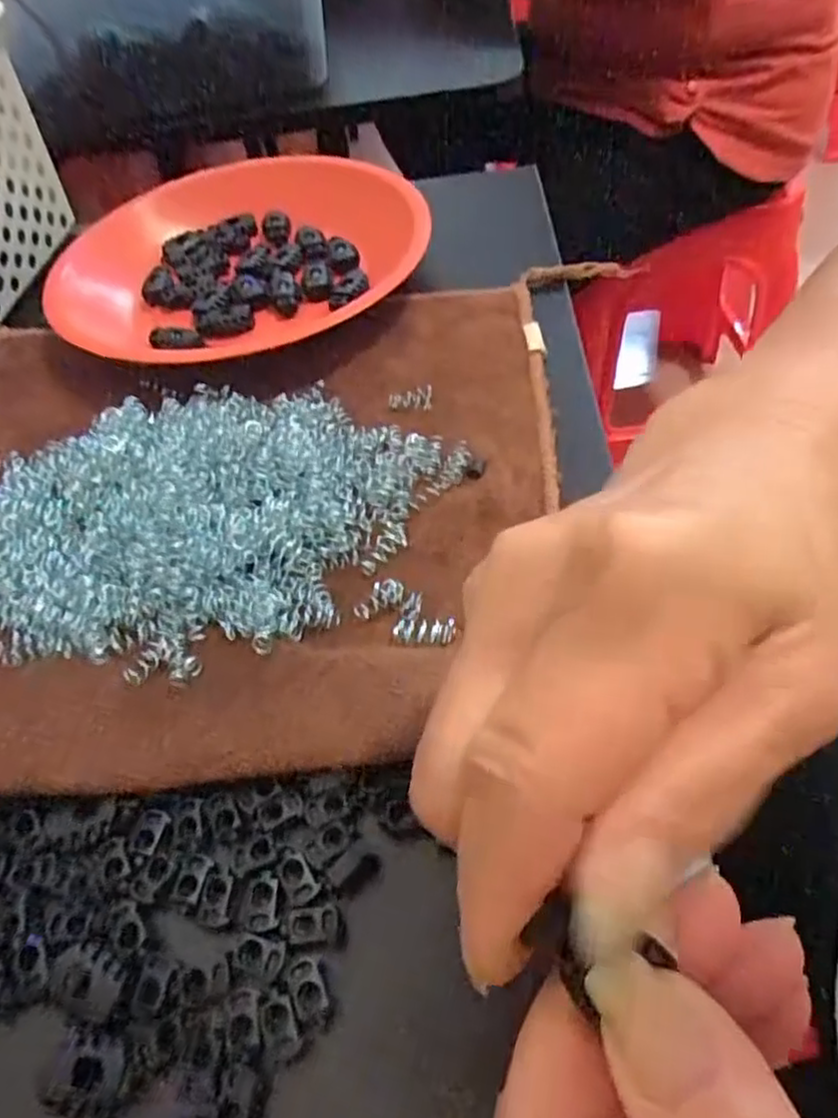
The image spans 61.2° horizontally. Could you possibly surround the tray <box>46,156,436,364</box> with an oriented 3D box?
[{"bbox_3d":[-0.099,-0.169,0.382,0.189,0.032,0.157,-22,55,-14],"label":"tray"}]

